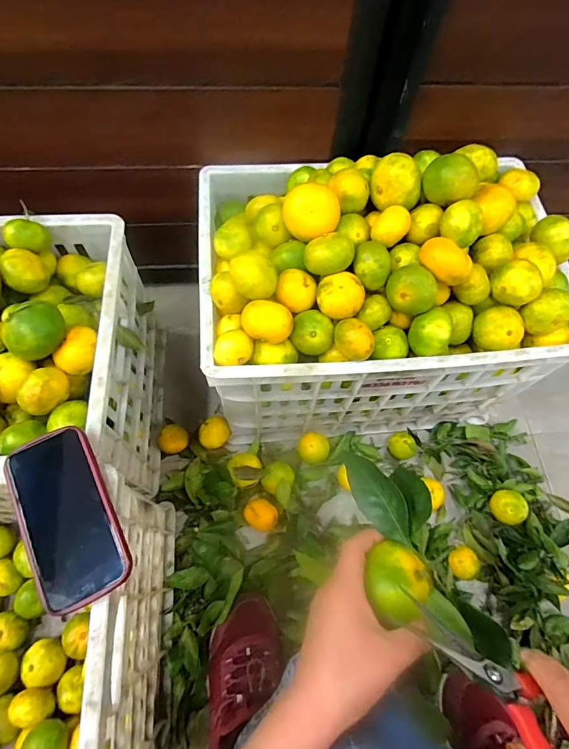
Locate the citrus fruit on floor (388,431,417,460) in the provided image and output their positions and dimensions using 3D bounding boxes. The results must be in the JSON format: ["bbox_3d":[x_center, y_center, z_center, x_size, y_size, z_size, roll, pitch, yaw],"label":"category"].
[{"bbox_3d":[0.215,0.131,0.752,0.044,0.038,0.047,1,65,-2],"label":"citrus fruit on floor"}]

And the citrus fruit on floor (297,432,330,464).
[{"bbox_3d":[0.051,0.133,0.735,0.054,0.051,0.050,1,65,-2],"label":"citrus fruit on floor"}]

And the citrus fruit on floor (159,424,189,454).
[{"bbox_3d":[-0.199,0.117,0.739,0.049,0.040,0.056,-5,66,-5],"label":"citrus fruit on floor"}]

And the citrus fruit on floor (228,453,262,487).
[{"bbox_3d":[-0.066,0.169,0.720,0.056,0.045,0.065,-16,67,-10],"label":"citrus fruit on floor"}]

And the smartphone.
[{"bbox_3d":[-0.212,0.135,0.396,0.084,0.013,0.164,-25,69,-14],"label":"smartphone"}]

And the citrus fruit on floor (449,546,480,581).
[{"bbox_3d":[0.287,0.306,0.670,0.043,0.041,0.047,1,65,-2],"label":"citrus fruit on floor"}]

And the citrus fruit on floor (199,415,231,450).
[{"bbox_3d":[-0.123,0.107,0.734,0.051,0.047,0.054,1,65,-2],"label":"citrus fruit on floor"}]

